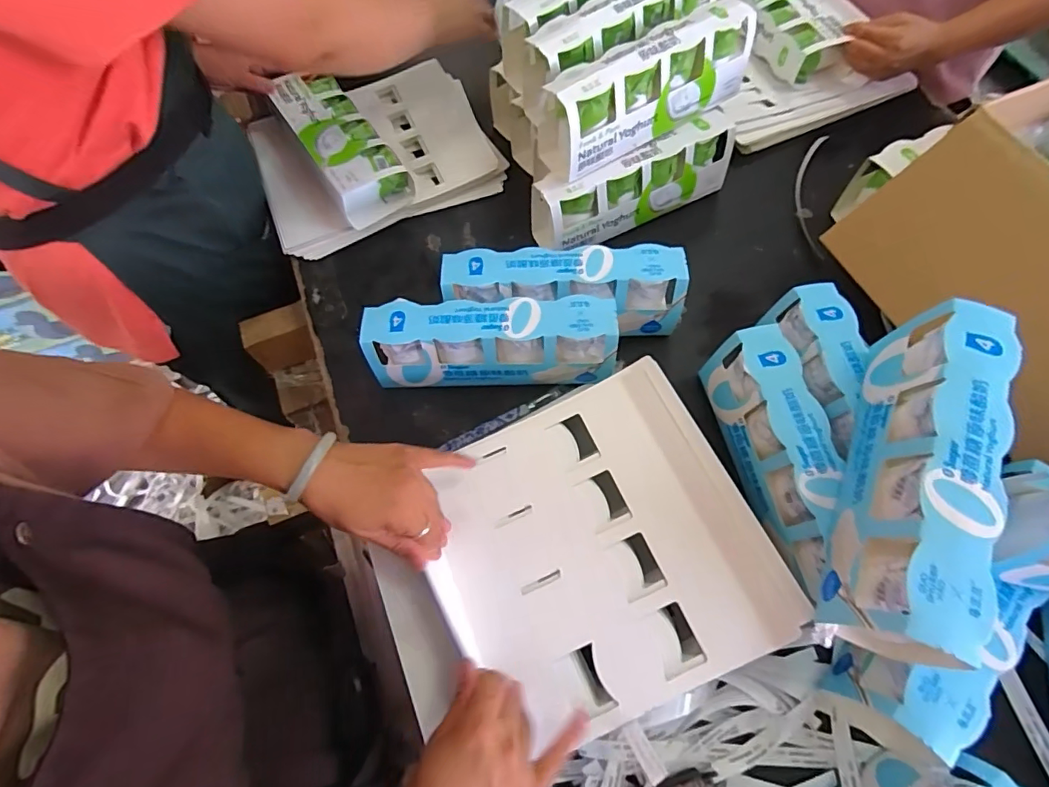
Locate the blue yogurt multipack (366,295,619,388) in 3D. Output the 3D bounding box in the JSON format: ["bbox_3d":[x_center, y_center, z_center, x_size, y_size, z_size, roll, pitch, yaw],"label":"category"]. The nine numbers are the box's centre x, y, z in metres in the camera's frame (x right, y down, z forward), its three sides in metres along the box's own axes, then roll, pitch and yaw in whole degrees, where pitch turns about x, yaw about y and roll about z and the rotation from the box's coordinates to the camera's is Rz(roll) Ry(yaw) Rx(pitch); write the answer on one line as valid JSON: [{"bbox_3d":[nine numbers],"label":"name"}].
[{"bbox_3d":[-0.036,-0.057,0.562,0.271,0.087,0.065,0,66,3],"label":"blue yogurt multipack"}]

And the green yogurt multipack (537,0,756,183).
[{"bbox_3d":[0.146,-0.365,0.592,0.272,0.100,0.072,-31,69,-11],"label":"green yogurt multipack"}]

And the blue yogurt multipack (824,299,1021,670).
[{"bbox_3d":[0.306,0.064,0.394,0.064,0.104,0.265,20,69,11],"label":"blue yogurt multipack"}]

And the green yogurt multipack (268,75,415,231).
[{"bbox_3d":[-0.261,-0.357,0.708,0.098,0.071,0.242,-32,69,-11],"label":"green yogurt multipack"}]

